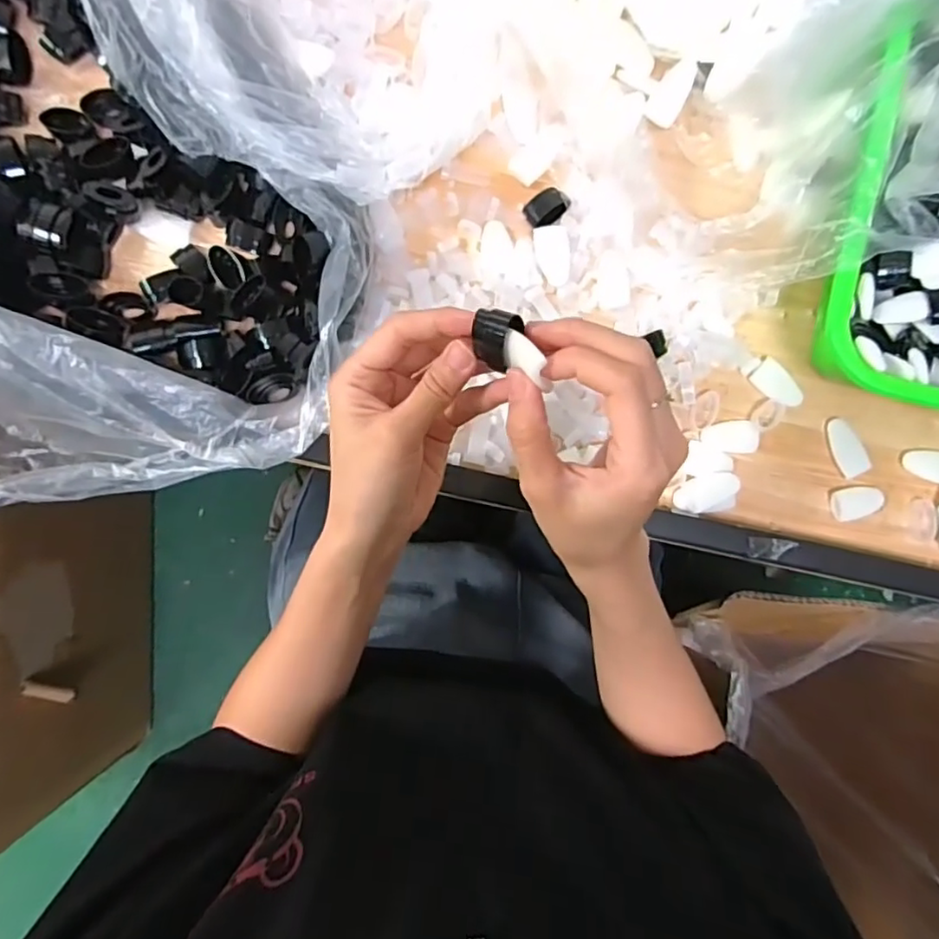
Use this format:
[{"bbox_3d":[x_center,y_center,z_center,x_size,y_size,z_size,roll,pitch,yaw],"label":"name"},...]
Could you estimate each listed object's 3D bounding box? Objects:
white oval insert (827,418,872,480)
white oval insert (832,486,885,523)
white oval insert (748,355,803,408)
[{"bbox_3d":[0.289,-0.017,0.454,0.020,0.010,0.045,-22,88,-6],"label":"white oval insert"},{"bbox_3d":[0.298,0.025,0.453,0.044,0.007,0.022,-14,87,-5],"label":"white oval insert"},{"bbox_3d":[0.239,-0.066,0.456,0.041,0.008,0.027,41,84,0],"label":"white oval insert"}]

